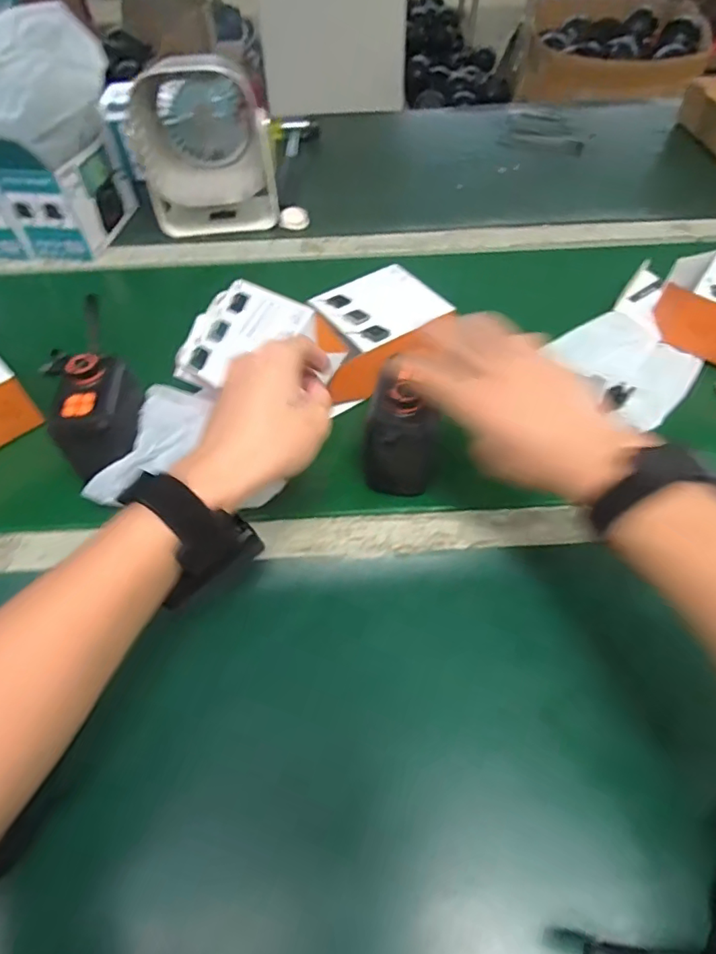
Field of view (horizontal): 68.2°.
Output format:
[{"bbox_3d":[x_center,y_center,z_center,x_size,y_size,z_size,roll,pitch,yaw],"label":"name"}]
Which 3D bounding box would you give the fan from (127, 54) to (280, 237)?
[{"bbox_3d":[-0.204,-0.447,0.704,0.158,0.179,0.164,-12,53,-5],"label":"fan"}]

